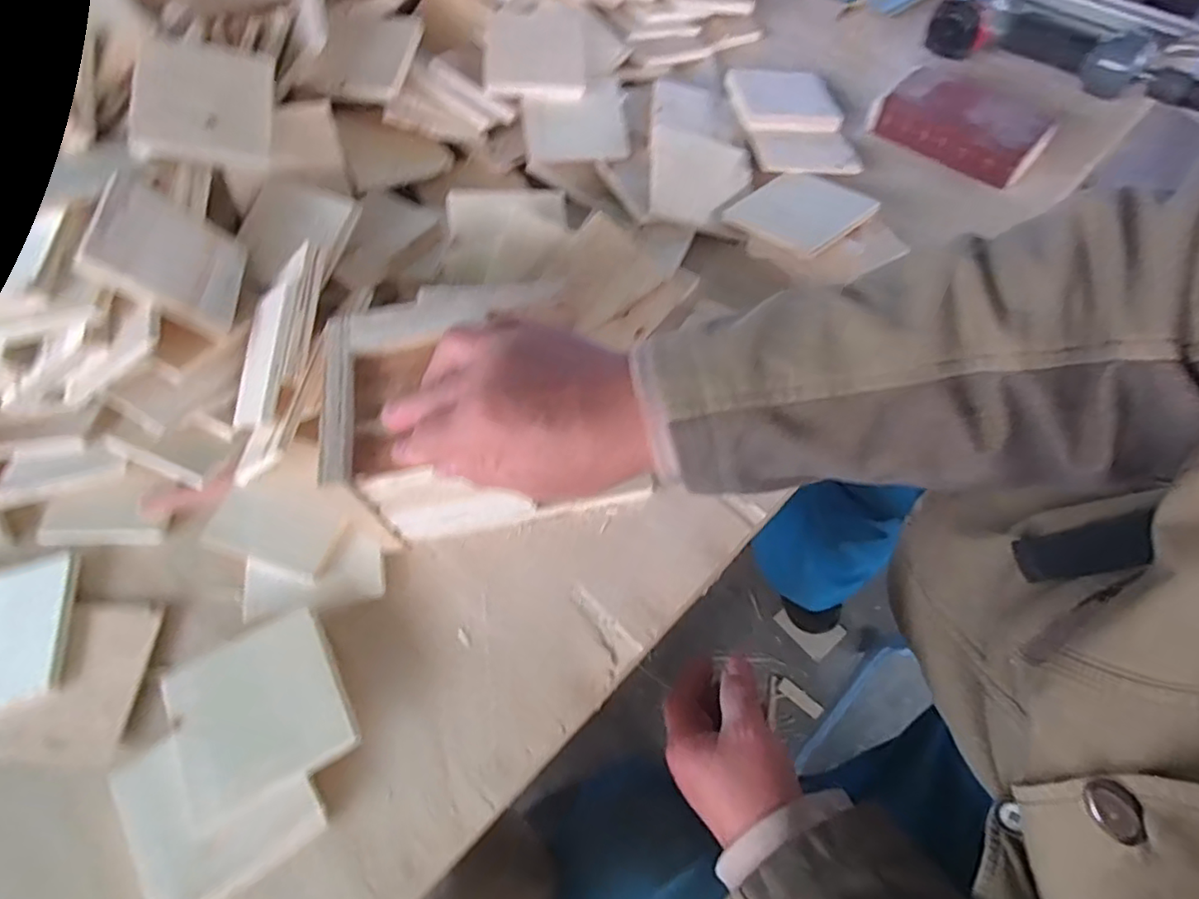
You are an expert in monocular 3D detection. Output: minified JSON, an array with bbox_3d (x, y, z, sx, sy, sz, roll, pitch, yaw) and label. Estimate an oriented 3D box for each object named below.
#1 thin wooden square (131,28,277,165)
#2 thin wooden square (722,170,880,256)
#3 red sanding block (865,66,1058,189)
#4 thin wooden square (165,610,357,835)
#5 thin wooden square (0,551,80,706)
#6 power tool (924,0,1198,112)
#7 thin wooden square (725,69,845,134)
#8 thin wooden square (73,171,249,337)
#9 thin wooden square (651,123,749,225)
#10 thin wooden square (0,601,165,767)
[{"bbox_3d":[-0.306,-0.271,0.488,0.091,0.015,0.101,3,77,-27],"label":"thin wooden square"},{"bbox_3d":[0.177,-0.208,0.543,0.097,0.011,0.098,-38,59,-18],"label":"thin wooden square"},{"bbox_3d":[0.339,-0.308,0.588,0.150,0.042,0.073,34,68,20],"label":"red sanding block"},{"bbox_3d":[-0.205,0.155,0.377,0.094,0.012,0.095,-26,61,-17],"label":"thin wooden square"},{"bbox_3d":[-0.408,0.126,0.423,0.098,0.004,0.099,-17,62,-2],"label":"thin wooden square"},{"bbox_3d":[0.494,-0.424,0.633,0.277,0.059,0.136,28,66,18],"label":"power tool"},{"bbox_3d":[0.182,-0.353,0.626,0.101,0.009,0.100,-1,59,-2],"label":"thin wooden square"},{"bbox_3d":[-0.310,-0.141,0.453,0.012,0.096,0.097,-27,54,23],"label":"thin wooden square"},{"bbox_3d":[0.089,-0.243,0.562,0.091,0.008,0.094,13,74,-12],"label":"thin wooden square"},{"bbox_3d":[-0.340,0.149,0.406,0.087,0.009,0.099,-2,60,2],"label":"thin wooden square"}]

